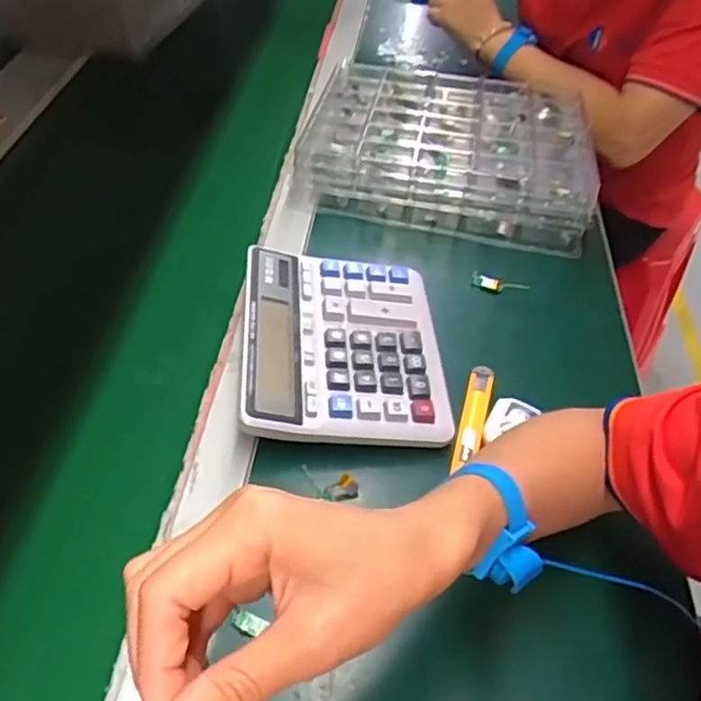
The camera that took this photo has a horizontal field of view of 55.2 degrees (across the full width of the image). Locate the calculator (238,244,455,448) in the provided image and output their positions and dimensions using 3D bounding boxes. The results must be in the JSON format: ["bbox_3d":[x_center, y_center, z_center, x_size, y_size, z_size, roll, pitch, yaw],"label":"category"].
[{"bbox_3d":[-0.006,-0.008,0.536,0.155,0.044,0.185,0,47,-6],"label":"calculator"}]

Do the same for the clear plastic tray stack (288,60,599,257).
[{"bbox_3d":[0.106,-0.229,0.747,0.293,0.068,0.244,10,47,3],"label":"clear plastic tray stack"}]

